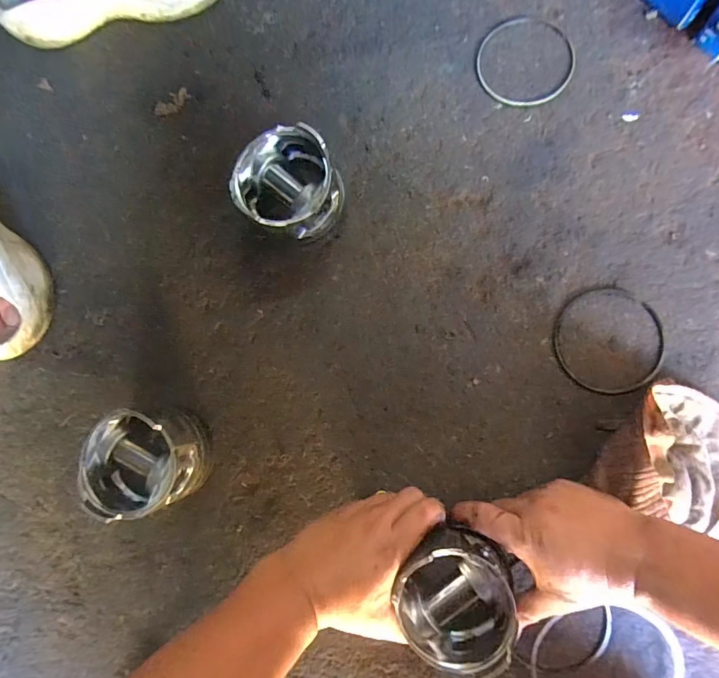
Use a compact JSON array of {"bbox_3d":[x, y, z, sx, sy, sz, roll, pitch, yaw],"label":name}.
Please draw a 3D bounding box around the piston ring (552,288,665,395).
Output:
[{"bbox_3d":[0.234,0.002,0.433,0.097,0.004,0.100,-1,84,8],"label":"piston ring"}]

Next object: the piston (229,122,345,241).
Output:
[{"bbox_3d":[-0.065,-0.145,0.452,0.092,0.085,0.092,-1,84,8],"label":"piston"}]

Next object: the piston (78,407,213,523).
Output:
[{"bbox_3d":[-0.201,0.115,0.436,0.089,0.081,0.094,-5,83,7],"label":"piston"}]

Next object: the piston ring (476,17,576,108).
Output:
[{"bbox_3d":[0.172,-0.288,0.475,0.099,0.004,0.101,-1,84,8],"label":"piston ring"}]

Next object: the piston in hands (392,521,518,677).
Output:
[{"bbox_3d":[0.078,0.207,0.369,0.088,0.055,0.093,-1,84,8],"label":"piston in hands"}]

